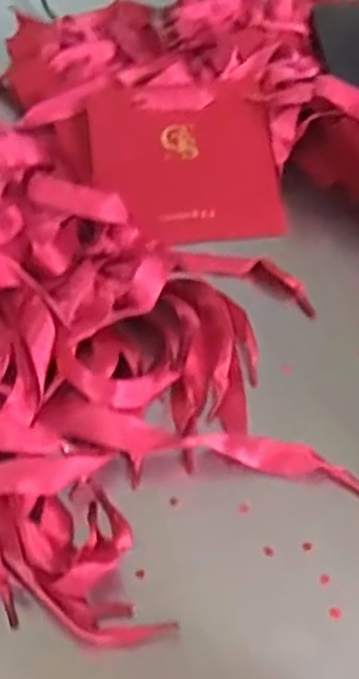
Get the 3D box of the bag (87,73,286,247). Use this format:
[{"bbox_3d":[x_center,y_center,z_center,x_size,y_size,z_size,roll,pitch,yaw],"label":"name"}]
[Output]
[{"bbox_3d":[0.005,-0.140,0.580,0.139,0.009,0.134,-7,78,-5],"label":"bag"}]

